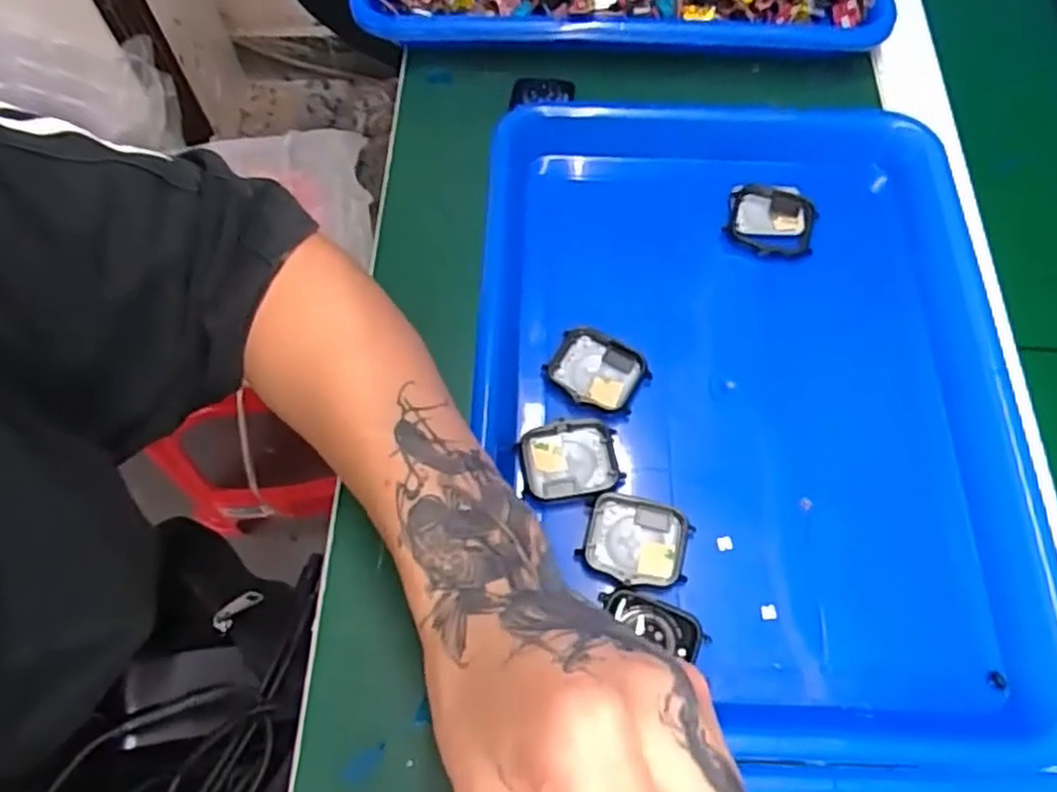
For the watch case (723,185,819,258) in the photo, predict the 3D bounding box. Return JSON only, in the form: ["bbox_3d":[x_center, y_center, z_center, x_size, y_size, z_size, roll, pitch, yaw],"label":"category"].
[{"bbox_3d":[0.135,-0.098,0.410,0.046,0.011,0.040,10,66,6],"label":"watch case"}]

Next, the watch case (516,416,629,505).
[{"bbox_3d":[0.018,0.031,0.350,0.047,0.007,0.037,-7,65,-2],"label":"watch case"}]

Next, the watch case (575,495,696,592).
[{"bbox_3d":[0.049,0.066,0.333,0.045,0.008,0.038,16,66,8],"label":"watch case"}]

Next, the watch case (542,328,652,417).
[{"bbox_3d":[0.034,-0.012,0.370,0.047,0.011,0.037,23,68,11],"label":"watch case"}]

